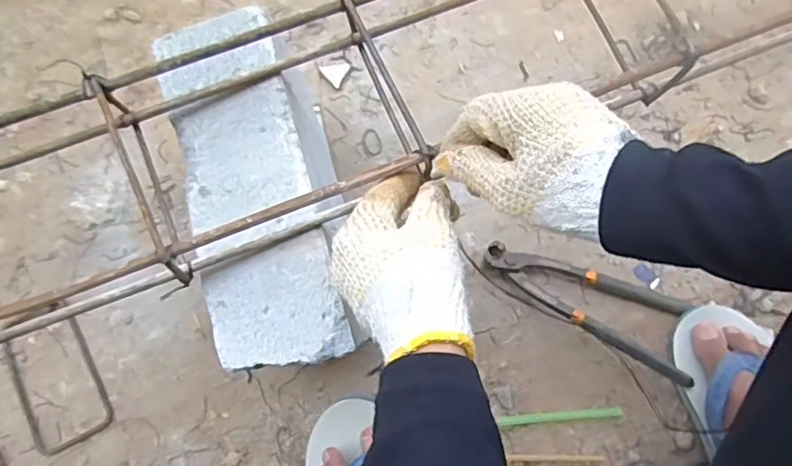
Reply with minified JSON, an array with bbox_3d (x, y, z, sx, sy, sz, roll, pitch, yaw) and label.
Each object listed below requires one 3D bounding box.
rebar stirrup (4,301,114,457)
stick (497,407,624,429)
[{"bbox_3d":[-0.337,0.140,0.589,0.076,0.014,0.142,-25,74,-8],"label":"rebar stirrup"},{"bbox_3d":[0.159,0.178,0.574,0.117,0.005,0.010,-4,72,-2],"label":"stick"}]

